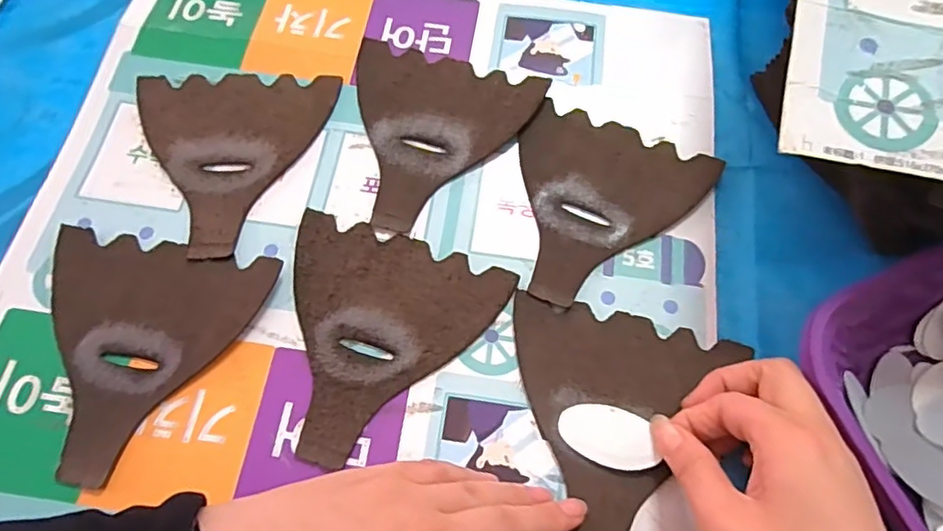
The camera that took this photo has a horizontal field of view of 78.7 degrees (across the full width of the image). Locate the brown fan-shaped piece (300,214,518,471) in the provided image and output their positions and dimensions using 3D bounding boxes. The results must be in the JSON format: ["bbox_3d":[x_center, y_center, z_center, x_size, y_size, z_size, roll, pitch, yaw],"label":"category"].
[{"bbox_3d":[-0.053,0.040,0.299,0.117,0.004,0.123,18,67,7],"label":"brown fan-shaped piece"}]

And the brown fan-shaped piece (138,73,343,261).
[{"bbox_3d":[-0.141,-0.063,0.337,0.114,0.004,0.122,-1,67,-4],"label":"brown fan-shaped piece"}]

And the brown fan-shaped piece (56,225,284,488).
[{"bbox_3d":[-0.172,0.044,0.290,0.114,0.007,0.121,10,67,3],"label":"brown fan-shaped piece"}]

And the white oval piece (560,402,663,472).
[{"bbox_3d":[0.067,0.083,0.282,0.046,0.004,0.028,14,67,12],"label":"white oval piece"}]

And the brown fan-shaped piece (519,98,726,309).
[{"bbox_3d":[0.069,-0.034,0.330,0.108,0.007,0.121,27,69,10],"label":"brown fan-shaped piece"}]

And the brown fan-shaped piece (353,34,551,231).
[{"bbox_3d":[-0.028,-0.079,0.346,0.116,0.009,0.123,18,67,7],"label":"brown fan-shaped piece"}]

